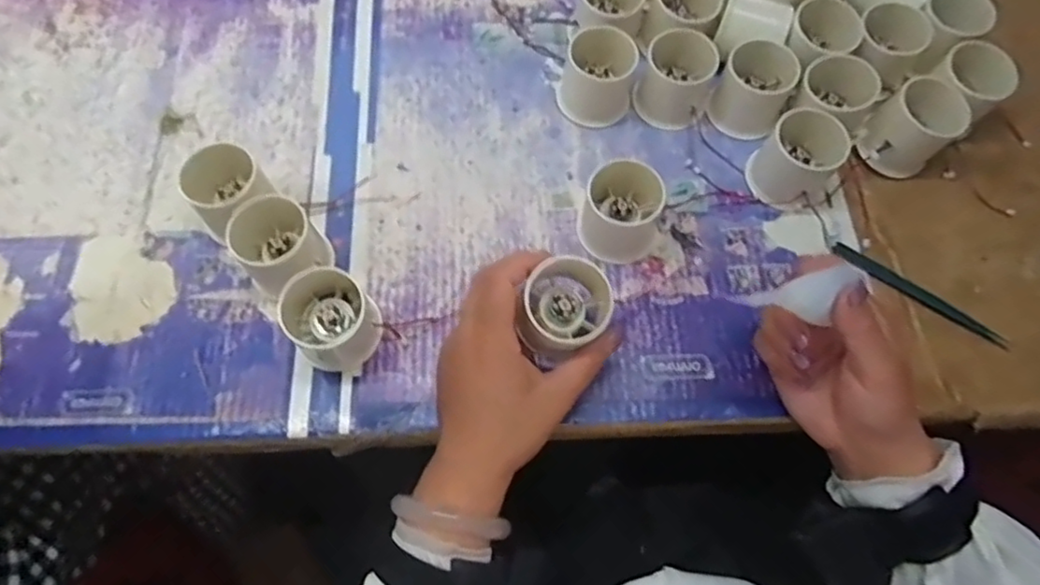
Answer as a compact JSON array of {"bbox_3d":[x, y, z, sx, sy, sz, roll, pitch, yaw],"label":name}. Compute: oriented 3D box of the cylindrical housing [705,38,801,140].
[{"bbox_3d":[0.174,-0.153,0.473,0.051,0.050,0.056,1,67,-2],"label":"cylindrical housing"}]

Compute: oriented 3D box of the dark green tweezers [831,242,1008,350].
[{"bbox_3d":[0.276,0.000,0.439,0.123,0.006,0.011,35,70,12],"label":"dark green tweezers"}]

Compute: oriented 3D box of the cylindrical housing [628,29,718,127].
[{"bbox_3d":[0.117,-0.161,0.478,0.052,0.047,0.050,1,67,-2],"label":"cylindrical housing"}]

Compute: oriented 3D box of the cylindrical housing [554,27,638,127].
[{"bbox_3d":[0.058,-0.164,0.477,0.056,0.044,0.059,1,67,-2],"label":"cylindrical housing"}]

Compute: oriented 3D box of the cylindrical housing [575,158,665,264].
[{"bbox_3d":[0.071,-0.056,0.442,0.056,0.044,0.058,1,67,-2],"label":"cylindrical housing"}]

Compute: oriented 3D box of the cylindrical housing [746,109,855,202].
[{"bbox_3d":[0.196,-0.096,0.451,0.049,0.045,0.049,1,67,-2],"label":"cylindrical housing"}]

